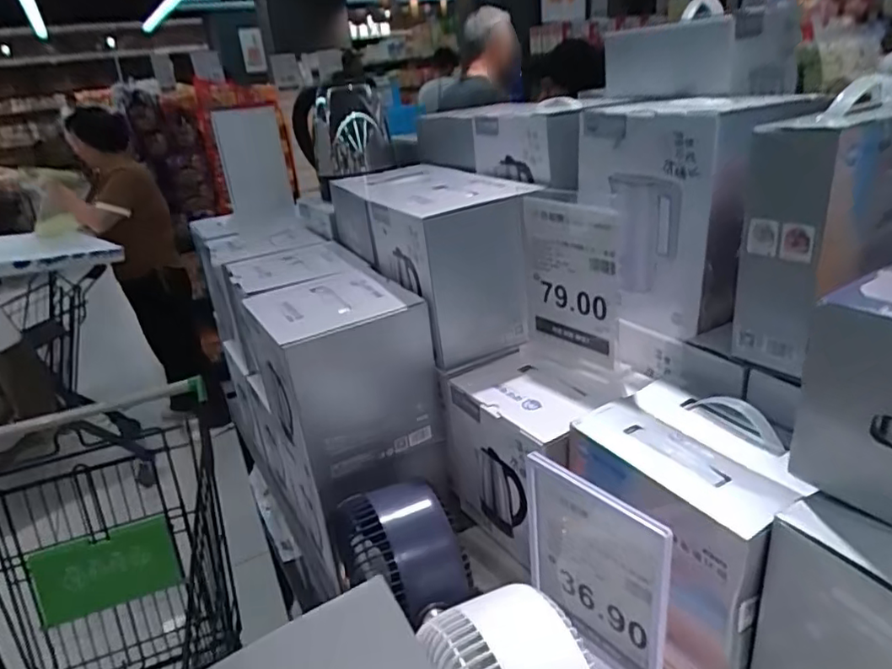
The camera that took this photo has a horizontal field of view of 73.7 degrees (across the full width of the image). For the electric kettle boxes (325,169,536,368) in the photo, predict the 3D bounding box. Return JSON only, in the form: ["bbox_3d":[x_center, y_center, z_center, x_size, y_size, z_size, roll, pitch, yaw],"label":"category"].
[{"bbox_3d":[-0.033,-0.126,0.912,0.167,0.205,0.385,-18,27,-22],"label":"electric kettle boxes"}]

